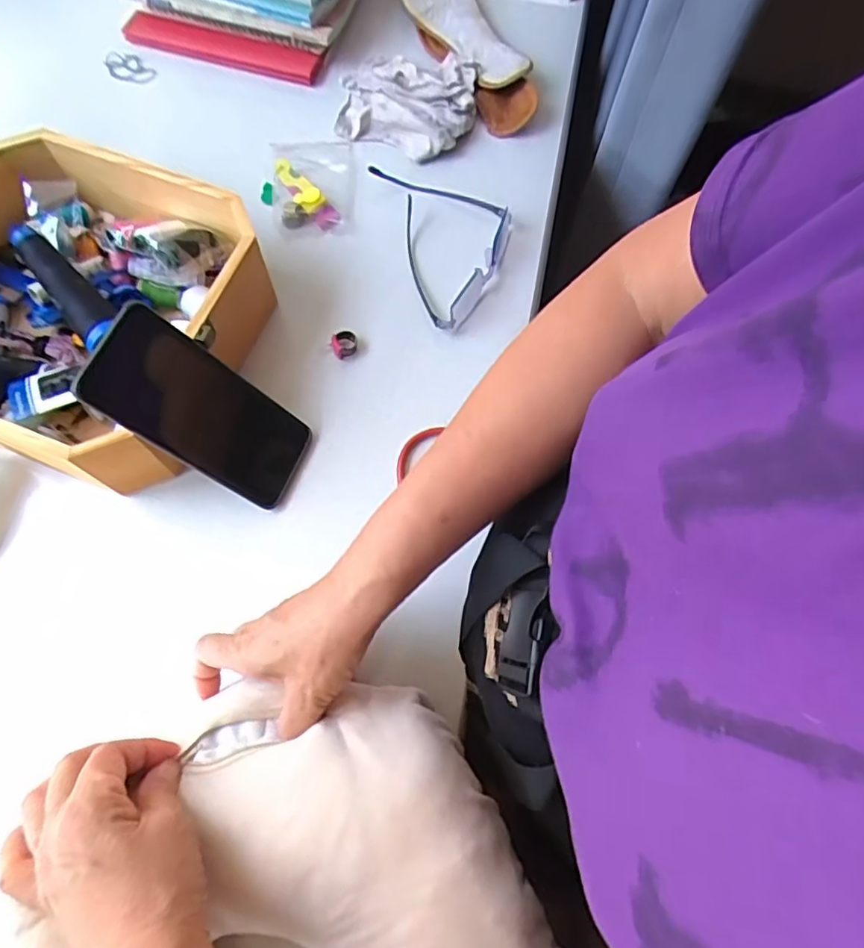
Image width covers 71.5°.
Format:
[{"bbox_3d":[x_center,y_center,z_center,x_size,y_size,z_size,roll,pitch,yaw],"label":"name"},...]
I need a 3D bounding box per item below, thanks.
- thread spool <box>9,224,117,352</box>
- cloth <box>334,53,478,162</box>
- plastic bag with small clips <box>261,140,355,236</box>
[{"bbox_3d":[-0.285,-0.147,0.474,0.030,0.040,0.109,-36,75,-14],"label":"thread spool"},{"bbox_3d":[-0.026,-0.376,0.595,0.133,0.033,0.118,10,70,1],"label":"cloth"},{"bbox_3d":[-0.119,-0.281,0.575,0.083,0.018,0.114,-2,70,-3],"label":"plastic bag with small clips"}]

